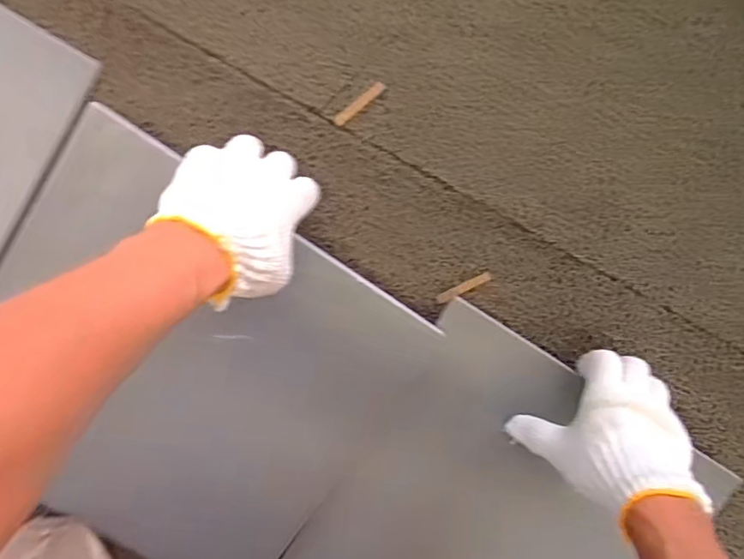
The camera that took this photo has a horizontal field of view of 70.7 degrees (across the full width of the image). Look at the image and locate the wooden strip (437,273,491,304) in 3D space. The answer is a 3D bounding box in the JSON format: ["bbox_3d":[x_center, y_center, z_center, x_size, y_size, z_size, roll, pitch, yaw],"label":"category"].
[{"bbox_3d":[0.081,0.007,0.458,0.050,0.004,0.007,-27,99,-3],"label":"wooden strip"}]

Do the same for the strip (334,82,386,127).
[{"bbox_3d":[-0.010,-0.145,0.433,0.050,0.004,0.009,-40,99,-1],"label":"strip"}]

